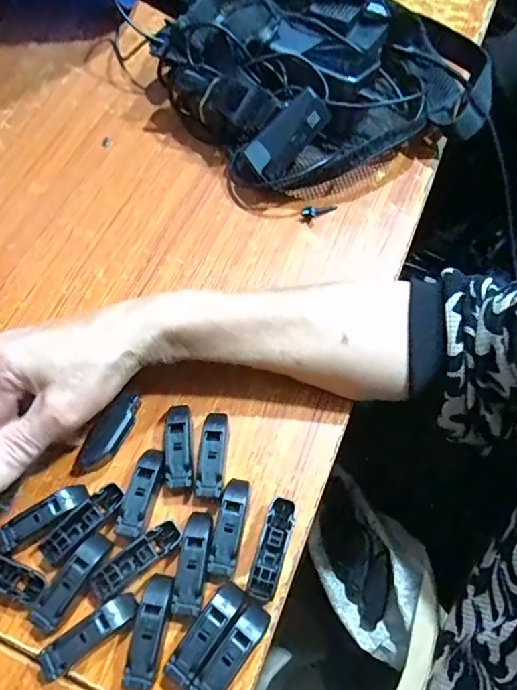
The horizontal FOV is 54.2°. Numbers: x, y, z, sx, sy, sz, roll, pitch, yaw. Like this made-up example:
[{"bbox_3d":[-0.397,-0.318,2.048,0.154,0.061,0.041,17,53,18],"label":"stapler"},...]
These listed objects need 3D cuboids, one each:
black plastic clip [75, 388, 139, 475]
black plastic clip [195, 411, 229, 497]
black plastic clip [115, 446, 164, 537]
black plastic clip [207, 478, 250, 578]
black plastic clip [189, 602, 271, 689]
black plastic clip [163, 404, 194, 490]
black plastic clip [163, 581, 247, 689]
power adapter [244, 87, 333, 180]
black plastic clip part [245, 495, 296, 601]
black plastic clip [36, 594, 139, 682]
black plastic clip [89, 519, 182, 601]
[{"bbox_3d":[-0.100,0.058,0.337,0.021,0.010,0.061,26,68,15],"label":"black plastic clip"},{"bbox_3d":[-0.029,0.070,0.324,0.017,0.015,0.055,3,64,4],"label":"black plastic clip"},{"bbox_3d":[-0.072,0.092,0.315,0.019,0.016,0.054,12,65,9],"label":"black plastic clip"},{"bbox_3d":[-0.017,0.108,0.306,0.016,0.014,0.056,8,64,7],"label":"black plastic clip"},{"bbox_3d":[-0.014,0.168,0.275,0.015,0.014,0.054,35,70,18],"label":"black plastic clip"},{"bbox_3d":[-0.051,0.065,0.327,0.018,0.016,0.056,-6,63,0],"label":"black plastic clip"},{"bbox_3d":[-0.028,0.159,0.280,0.017,0.014,0.054,32,69,17],"label":"black plastic clip"},{"bbox_3d":[0.024,-0.167,0.403,0.071,0.020,0.027,-43,66,12],"label":"power adapter"},{"bbox_3d":[0.009,0.120,0.299,0.016,0.016,0.056,14,65,10],"label":"black plastic clip part"},{"bbox_3d":[-0.093,0.161,0.283,0.056,0.016,0.015,-34,67,-13],"label":"black plastic clip"},{"bbox_3d":[-0.071,0.126,0.298,0.057,0.014,0.016,-33,67,-13],"label":"black plastic clip"}]

